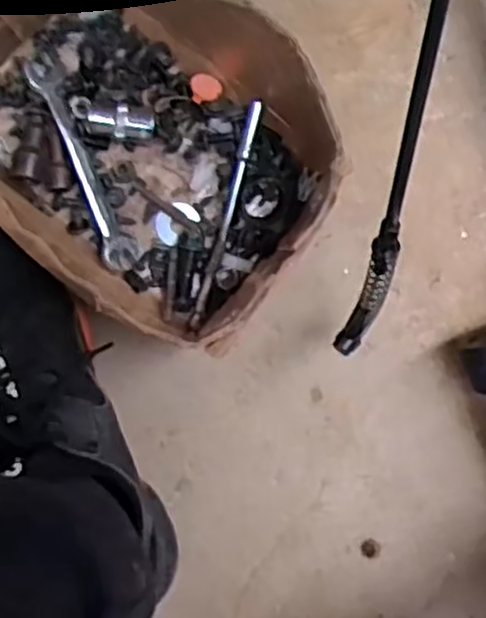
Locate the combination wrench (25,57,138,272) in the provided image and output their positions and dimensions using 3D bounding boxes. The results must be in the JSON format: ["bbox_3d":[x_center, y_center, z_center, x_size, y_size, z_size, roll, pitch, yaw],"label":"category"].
[{"bbox_3d":[-0.095,-0.086,0.445,0.019,0.013,0.131,-21,96,-2],"label":"combination wrench"}]

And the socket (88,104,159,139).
[{"bbox_3d":[-0.072,-0.110,0.439,0.039,0.019,0.018,11,94,-5],"label":"socket"}]

